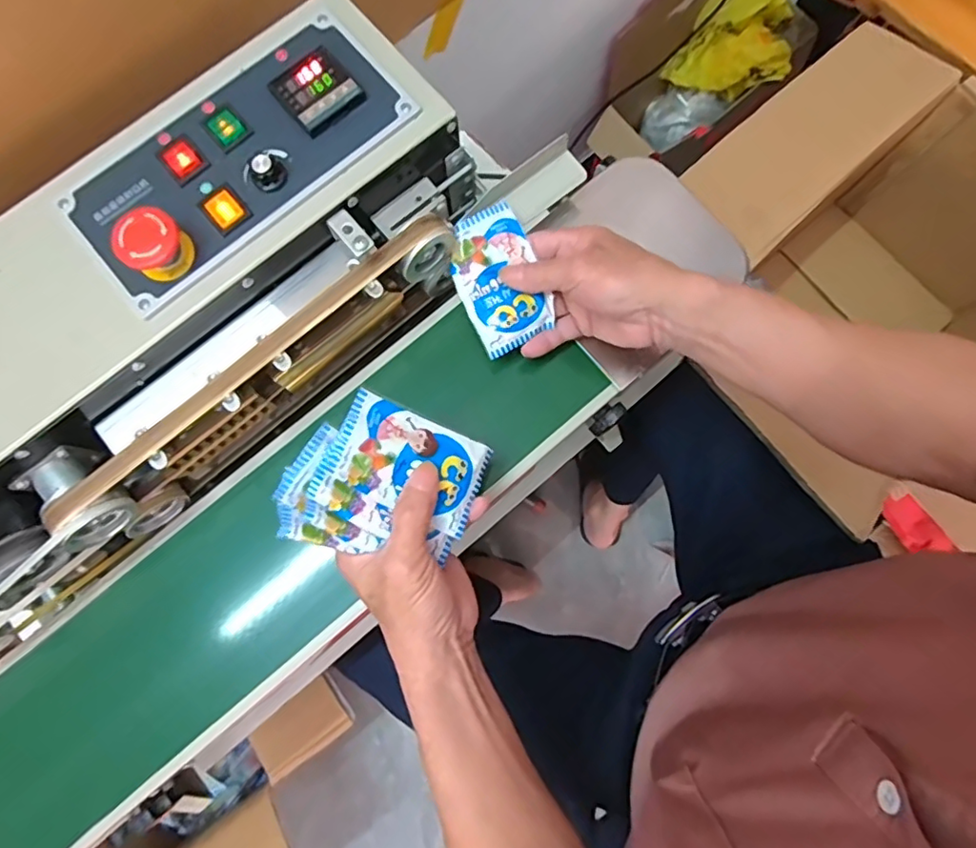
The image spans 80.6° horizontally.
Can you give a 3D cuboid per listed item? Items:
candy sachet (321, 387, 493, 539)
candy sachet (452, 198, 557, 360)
[{"bbox_3d":[-0.049,0.025,0.377,0.101,0.012,0.063,27,75,-22],"label":"candy sachet"},{"bbox_3d":[0.008,-0.112,0.445,0.063,0.006,0.103,-26,95,1],"label":"candy sachet"}]

